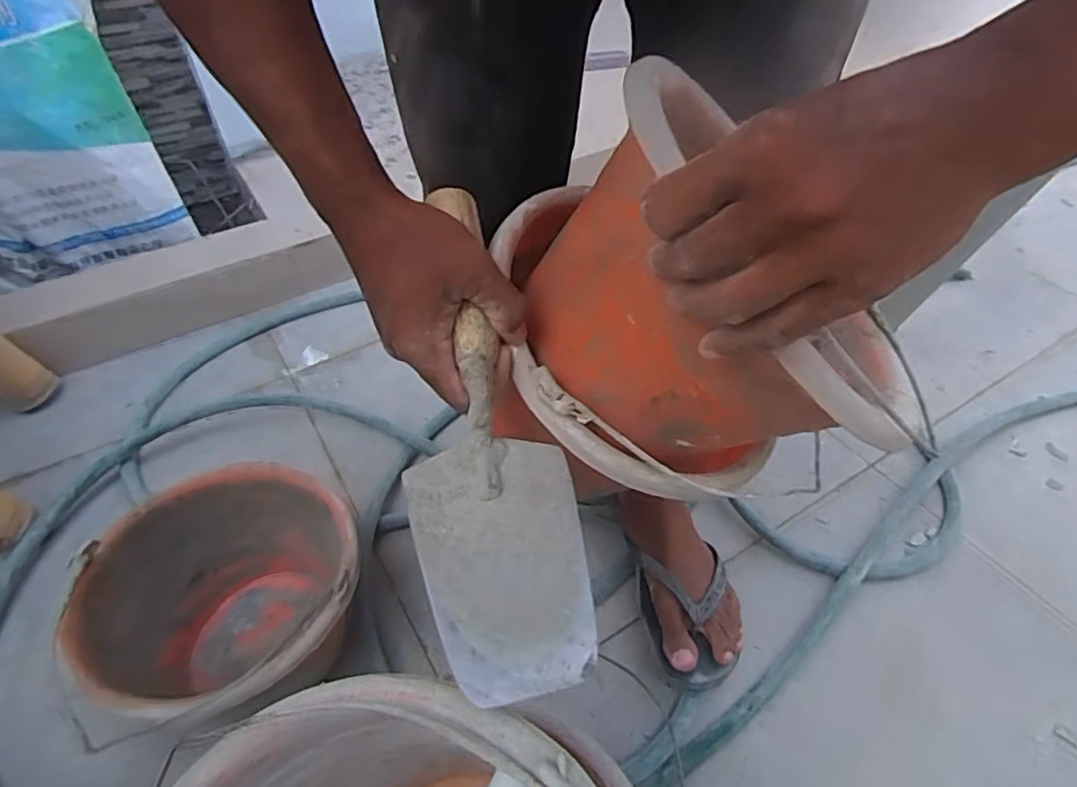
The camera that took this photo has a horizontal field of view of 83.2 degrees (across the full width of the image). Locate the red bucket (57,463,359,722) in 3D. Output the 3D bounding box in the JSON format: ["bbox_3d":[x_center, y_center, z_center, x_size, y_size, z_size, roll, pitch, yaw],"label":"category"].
[{"bbox_3d":[-0.280,0.210,0.584,0.226,0.180,0.219,-1,45,1],"label":"red bucket"}]

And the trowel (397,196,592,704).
[{"bbox_3d":[-0.031,0.016,0.333,0.086,0.041,0.271,-8,74,-7],"label":"trowel"}]

